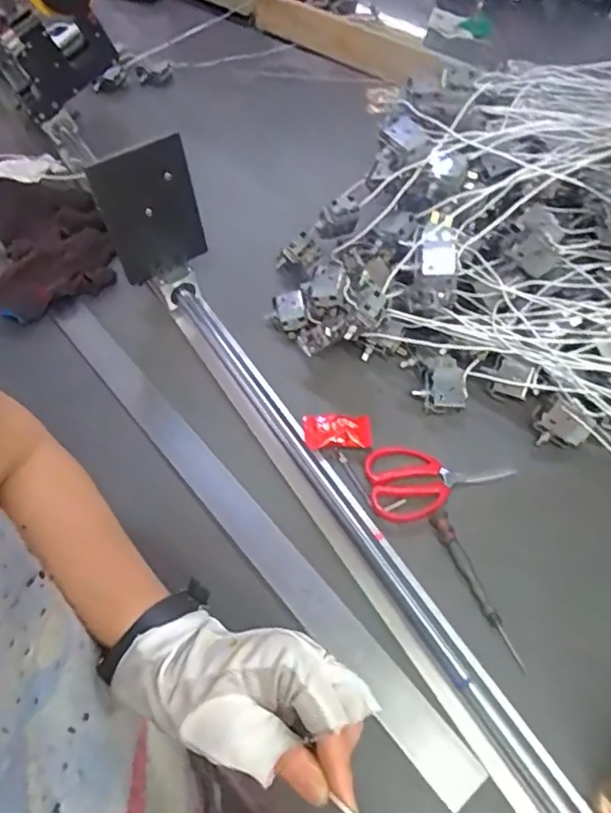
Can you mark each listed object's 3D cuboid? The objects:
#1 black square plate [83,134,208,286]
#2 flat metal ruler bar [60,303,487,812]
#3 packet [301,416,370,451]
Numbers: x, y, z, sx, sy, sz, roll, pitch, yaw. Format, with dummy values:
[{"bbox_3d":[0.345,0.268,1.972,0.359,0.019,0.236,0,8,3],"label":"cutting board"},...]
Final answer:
[{"bbox_3d":[-0.164,-0.204,0.636,0.097,0.145,0.008,-19,52,-8],"label":"black square plate"},{"bbox_3d":[-0.081,0.084,0.571,0.036,0.009,0.622,-36,60,-19],"label":"flat metal ruler bar"},{"bbox_3d":[0.031,0.025,0.600,0.066,0.019,0.041,-3,55,3],"label":"packet"}]

